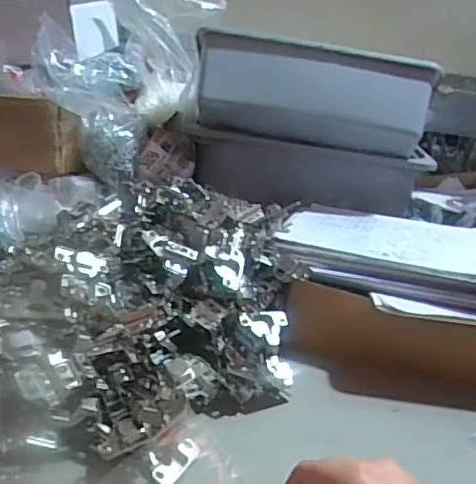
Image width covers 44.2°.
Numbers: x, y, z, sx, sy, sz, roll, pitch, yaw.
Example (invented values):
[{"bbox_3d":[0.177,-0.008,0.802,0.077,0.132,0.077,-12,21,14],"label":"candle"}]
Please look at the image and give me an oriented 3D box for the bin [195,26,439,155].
[{"bbox_3d":[0.127,-0.264,1.030,0.384,0.146,0.240,10,19,6],"label":"bin"}]

